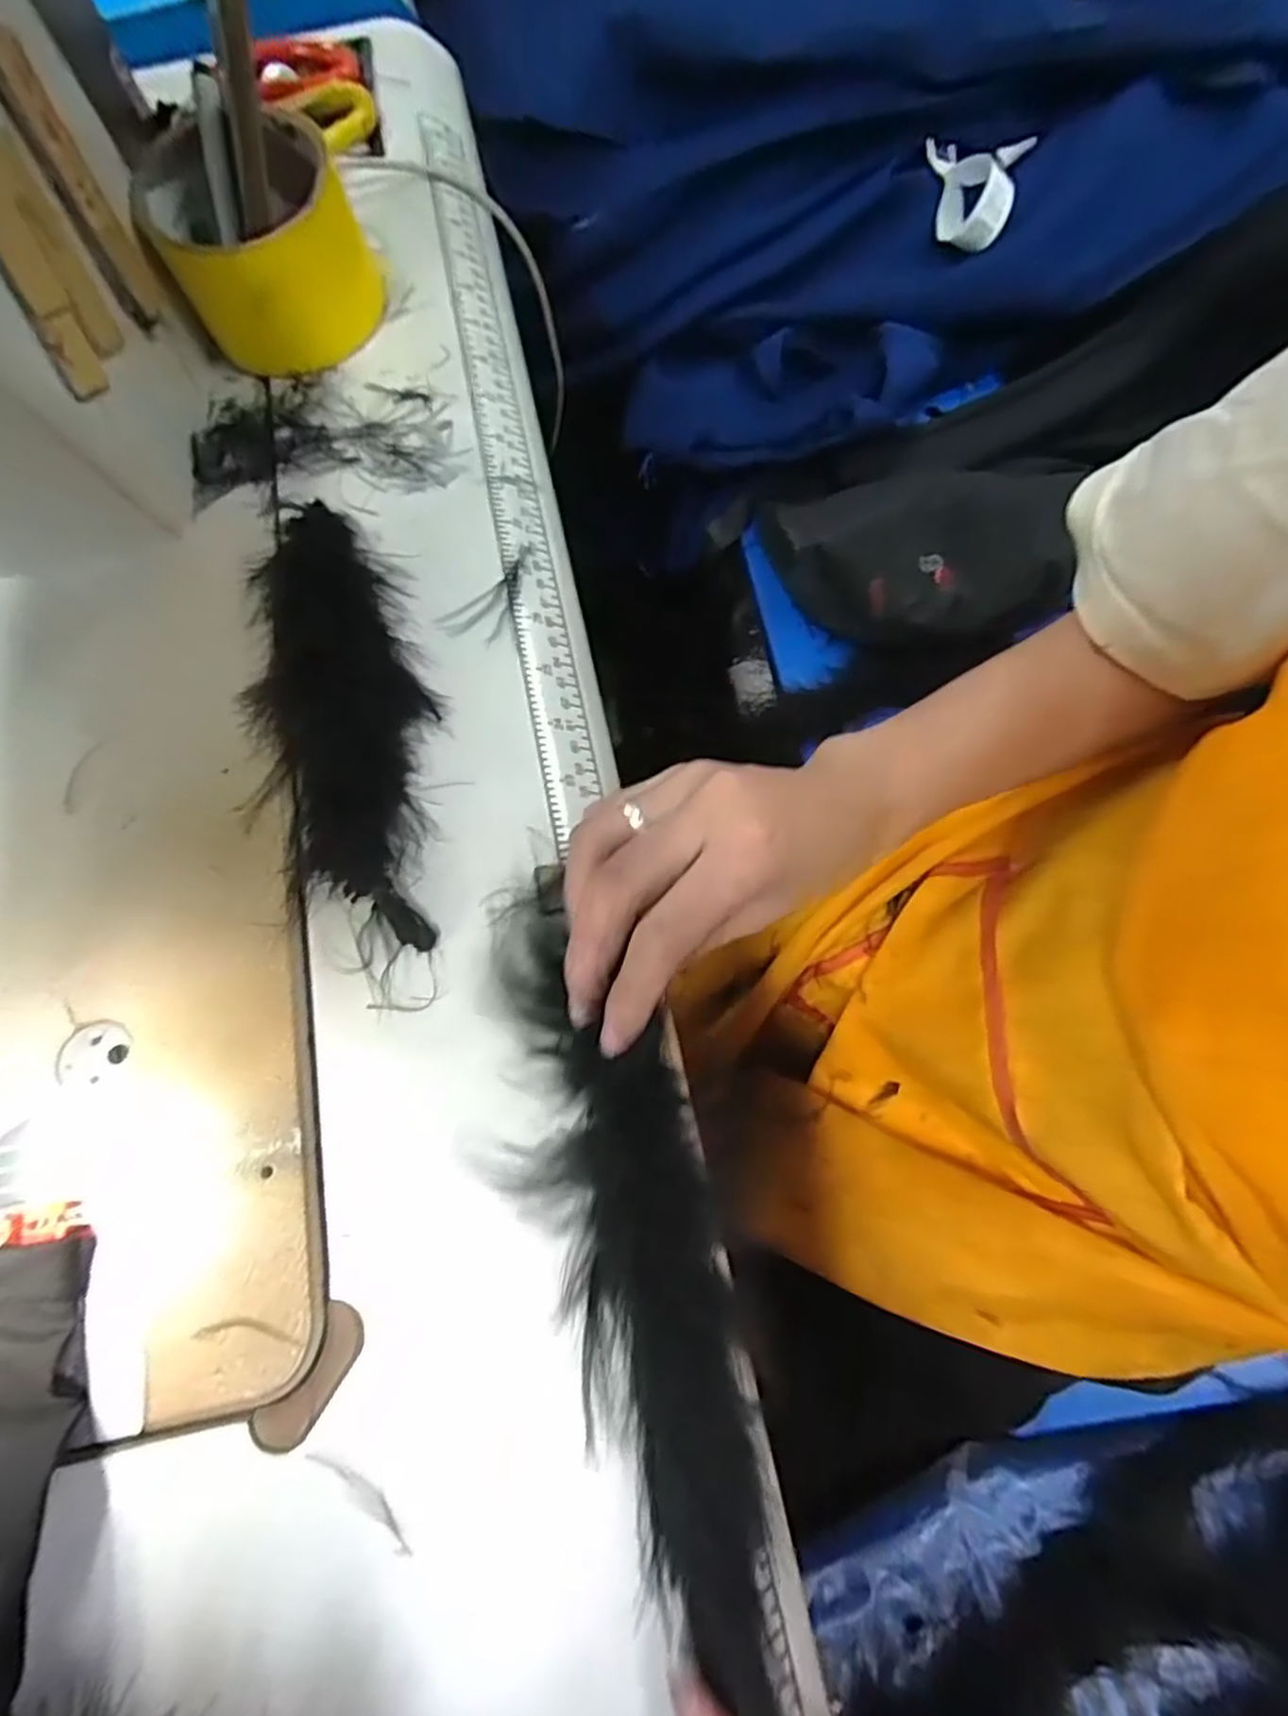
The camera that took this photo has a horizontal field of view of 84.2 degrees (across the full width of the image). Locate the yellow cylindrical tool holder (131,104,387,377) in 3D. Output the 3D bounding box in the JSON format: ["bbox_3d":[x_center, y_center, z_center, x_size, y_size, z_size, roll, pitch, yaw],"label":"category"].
[{"bbox_3d":[-0.172,-0.282,0.325,0.086,0.057,0.092,-1,72,3],"label":"yellow cylindrical tool holder"}]

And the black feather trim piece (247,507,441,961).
[{"bbox_3d":[-0.114,-0.054,0.270,0.056,0.018,0.181,-19,72,-3],"label":"black feather trim piece"}]

